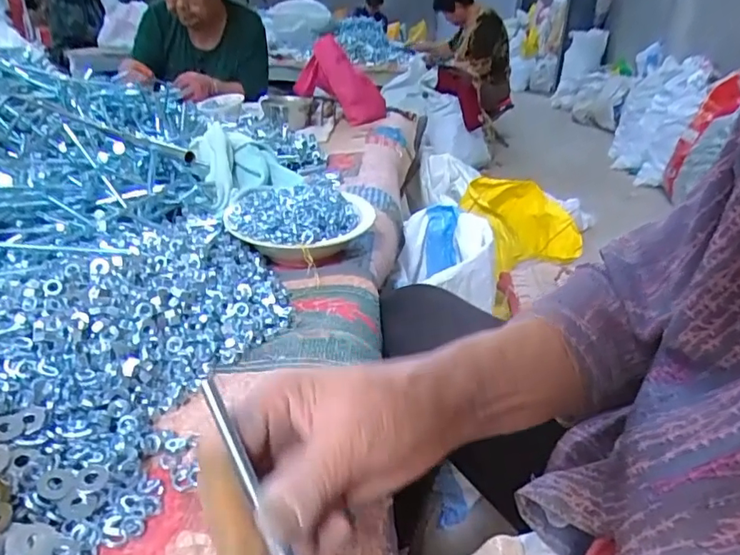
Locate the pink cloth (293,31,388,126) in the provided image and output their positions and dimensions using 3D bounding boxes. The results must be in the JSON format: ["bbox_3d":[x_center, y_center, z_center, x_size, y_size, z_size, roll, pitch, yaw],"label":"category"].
[{"bbox_3d":[-0.060,-0.536,1.453,0.206,0.190,0.506,2,26,-1],"label":"pink cloth"}]

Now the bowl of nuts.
[{"bbox_3d":[-0.082,-0.064,0.646,0.173,0.057,0.150,1,26,-4],"label":"bowl of nuts"}]

